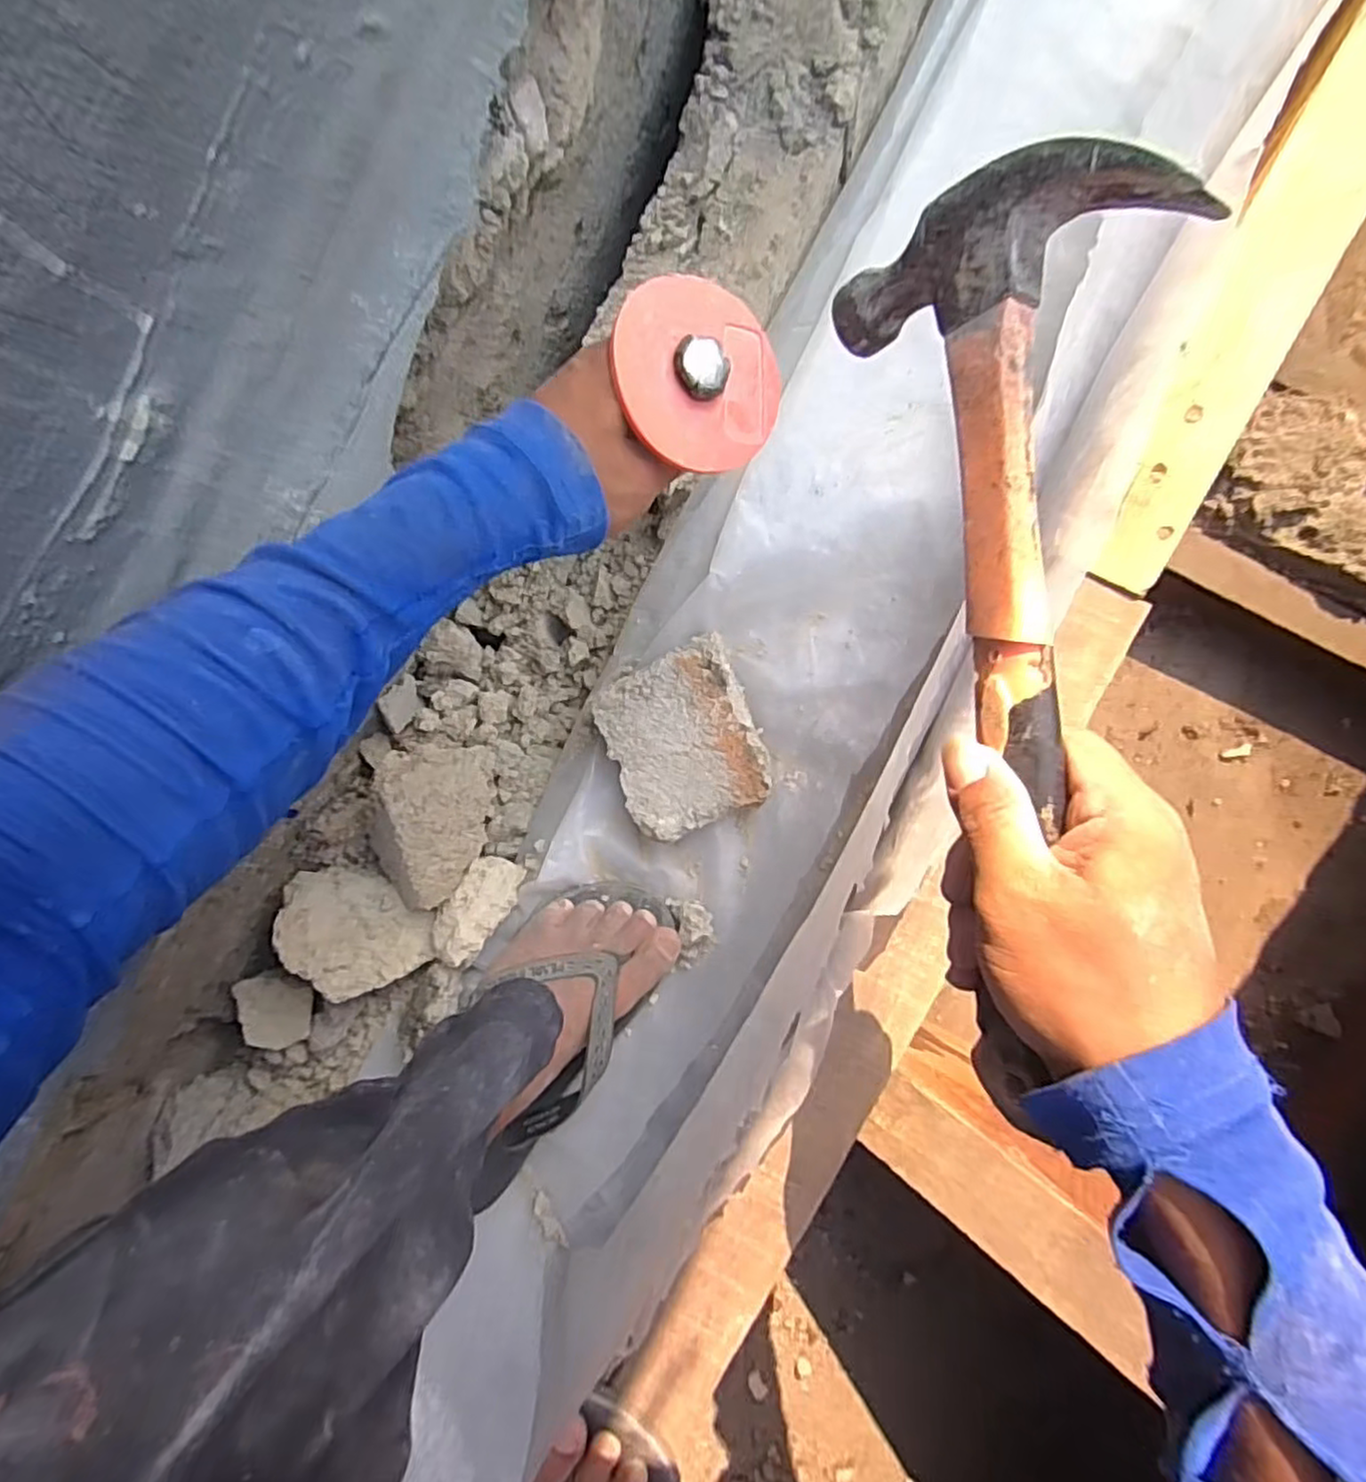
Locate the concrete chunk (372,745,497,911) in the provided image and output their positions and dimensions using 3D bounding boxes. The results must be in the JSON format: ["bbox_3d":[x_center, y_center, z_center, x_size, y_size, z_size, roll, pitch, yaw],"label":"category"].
[{"bbox_3d":[-0.171,0.053,0.464,0.063,0.067,0.102,15,94,5],"label":"concrete chunk"}]

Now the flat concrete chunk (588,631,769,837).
[{"bbox_3d":[0.001,0.000,0.457,0.094,0.035,0.109,-24,90,7],"label":"flat concrete chunk"}]

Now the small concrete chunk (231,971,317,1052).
[{"bbox_3d":[-0.284,0.185,0.485,0.044,0.025,0.052,-7,96,-35],"label":"small concrete chunk"}]

